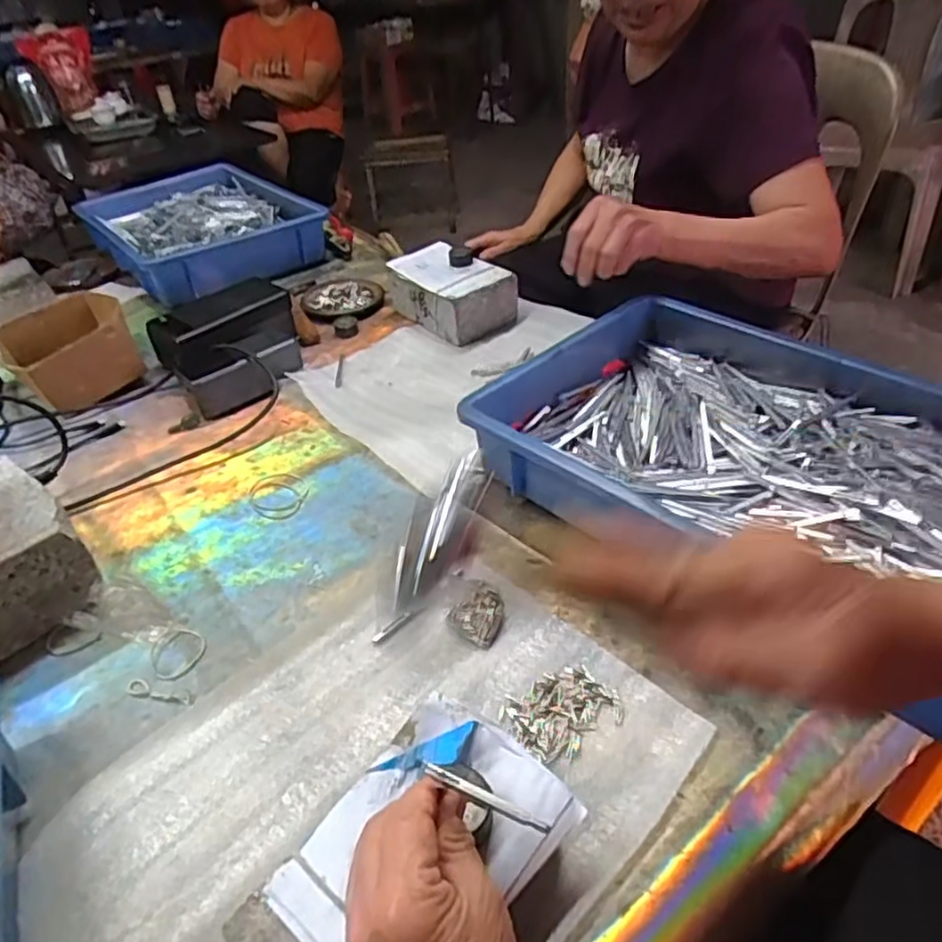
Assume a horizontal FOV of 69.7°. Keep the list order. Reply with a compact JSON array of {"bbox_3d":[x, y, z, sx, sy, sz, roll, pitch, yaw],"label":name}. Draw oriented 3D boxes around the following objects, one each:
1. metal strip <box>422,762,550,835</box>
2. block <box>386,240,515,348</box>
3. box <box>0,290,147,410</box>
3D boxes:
[{"bbox_3d":[0.005,0.144,0.298,0.061,0.004,0.005,21,45,20],"label":"metal strip"},{"bbox_3d":[-0.028,-0.239,0.894,0.104,0.074,0.170,-30,44,-27],"label":"block"},{"bbox_3d":[-0.473,-0.141,0.807,0.132,0.072,0.148,-34,46,-31],"label":"box"}]

